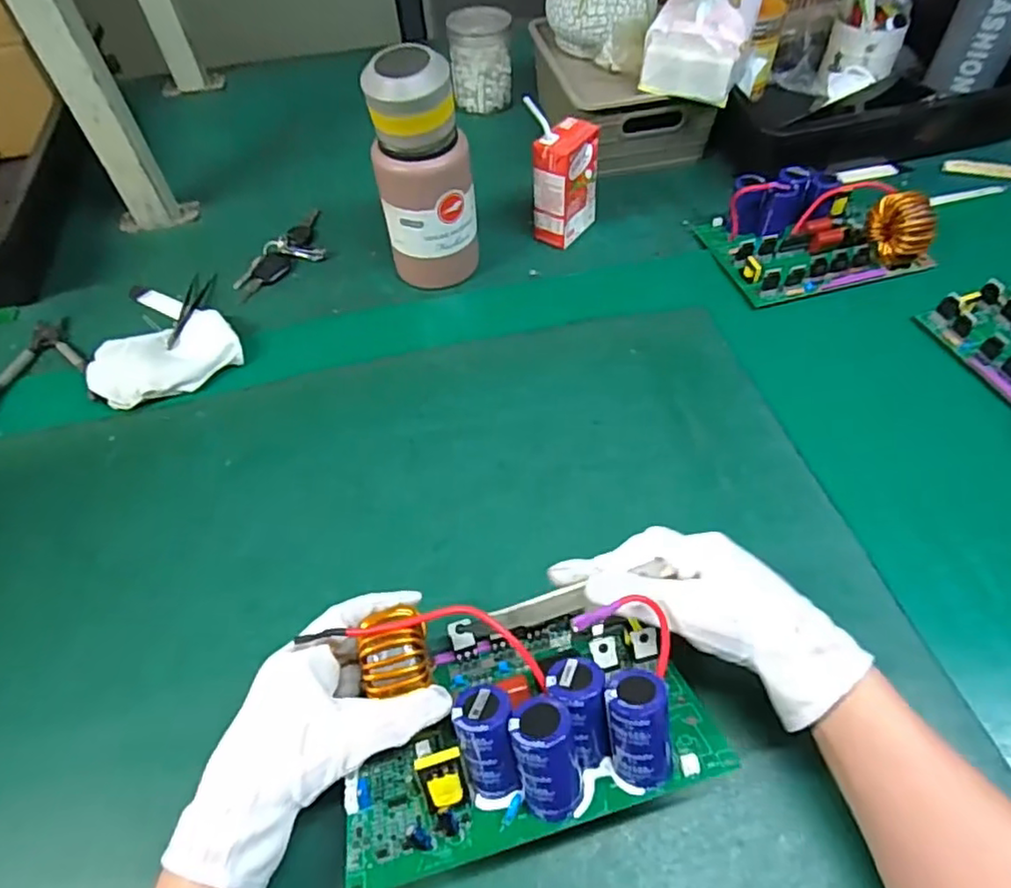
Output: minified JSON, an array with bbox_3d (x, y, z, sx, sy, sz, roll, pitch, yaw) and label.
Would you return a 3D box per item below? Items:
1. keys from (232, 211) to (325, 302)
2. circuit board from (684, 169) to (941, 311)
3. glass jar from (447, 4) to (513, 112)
[{"bbox_3d":[-0.233,-0.213,0.690,0.062,0.015,0.158,21,58,17],"label":"keys"},{"bbox_3d":[0.310,-0.216,0.628,0.192,0.061,0.138,-10,54,-4],"label":"circuit board"},{"bbox_3d":[-0.032,-0.510,0.841,0.079,0.099,0.079,-1,54,2],"label":"glass jar"}]

